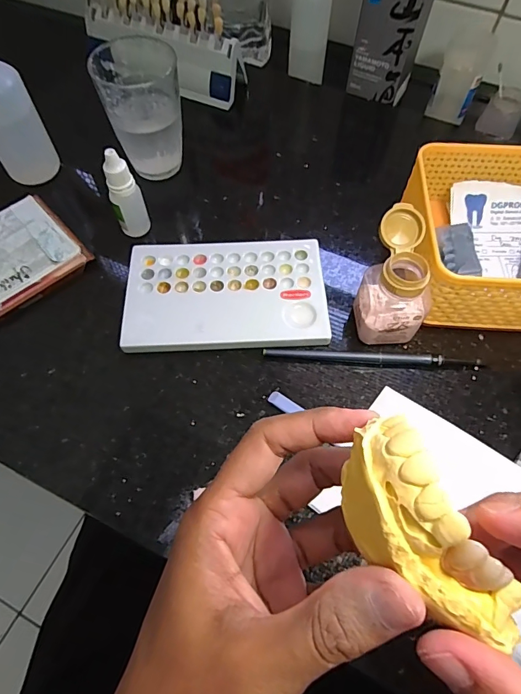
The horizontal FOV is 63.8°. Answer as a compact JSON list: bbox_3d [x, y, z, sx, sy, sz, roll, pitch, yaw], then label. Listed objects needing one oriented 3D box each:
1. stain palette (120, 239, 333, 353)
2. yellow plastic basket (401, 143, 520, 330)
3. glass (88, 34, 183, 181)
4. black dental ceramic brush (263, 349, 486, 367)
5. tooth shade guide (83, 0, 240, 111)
[{"bbox_3d":[-0.026,-0.045,0.326,0.152,0.007,0.097,-3,69,-1],"label":"stain palette"},{"bbox_3d":[0.184,-0.087,0.317,0.128,0.055,0.139,6,69,2],"label":"yellow plastic basket"},{"bbox_3d":[-0.099,-0.205,0.360,0.063,0.087,0.066,-10,68,-5],"label":"glass"},{"bbox_3d":[0.082,0.007,0.306,0.155,0.006,0.009,4,69,1],"label":"black dental ceramic brush"},{"bbox_3d":[-0.104,-0.311,0.420,0.178,0.073,0.053,23,69,8],"label":"tooth shade guide"}]

